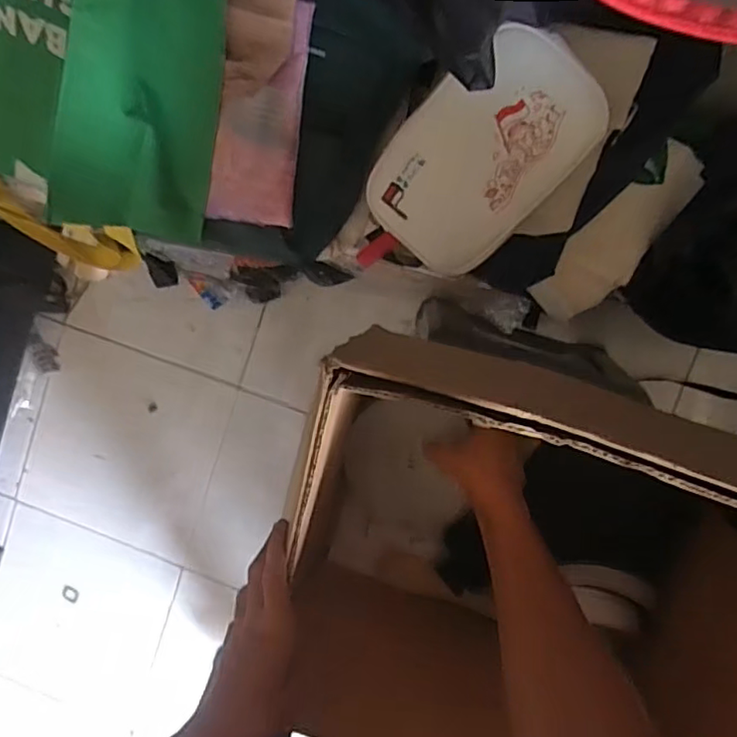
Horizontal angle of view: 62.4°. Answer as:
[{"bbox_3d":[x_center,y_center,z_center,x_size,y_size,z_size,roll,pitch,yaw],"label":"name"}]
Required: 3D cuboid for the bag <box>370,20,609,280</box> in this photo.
[{"bbox_3d":[0.114,-0.212,0.622,0.159,0.013,0.234,38,124,-10],"label":"bag"}]

